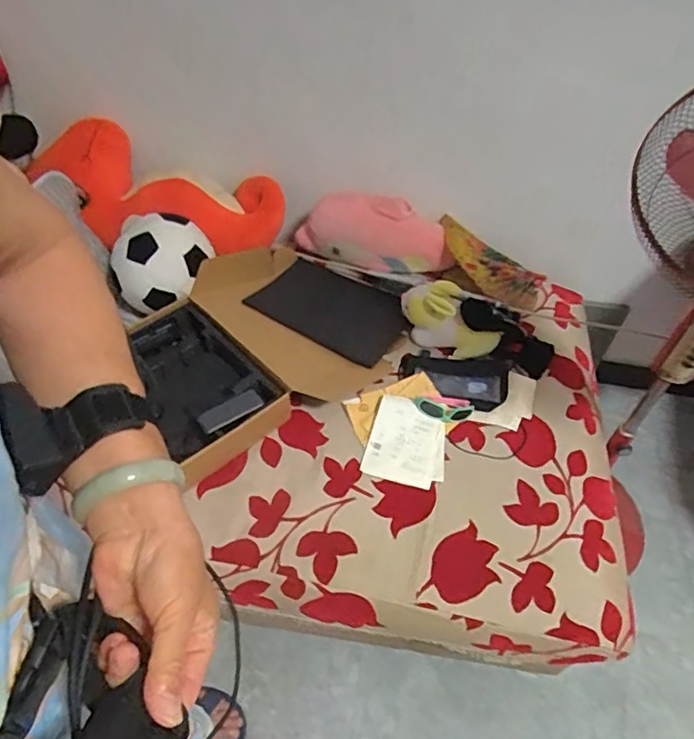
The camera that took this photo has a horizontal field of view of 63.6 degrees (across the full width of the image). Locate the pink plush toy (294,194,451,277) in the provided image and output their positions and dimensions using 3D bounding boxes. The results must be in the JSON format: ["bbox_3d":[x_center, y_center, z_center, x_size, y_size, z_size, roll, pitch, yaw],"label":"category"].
[{"bbox_3d":[0.067,-0.332,1.393,0.376,0.158,0.139,16,52,8],"label":"pink plush toy"}]

